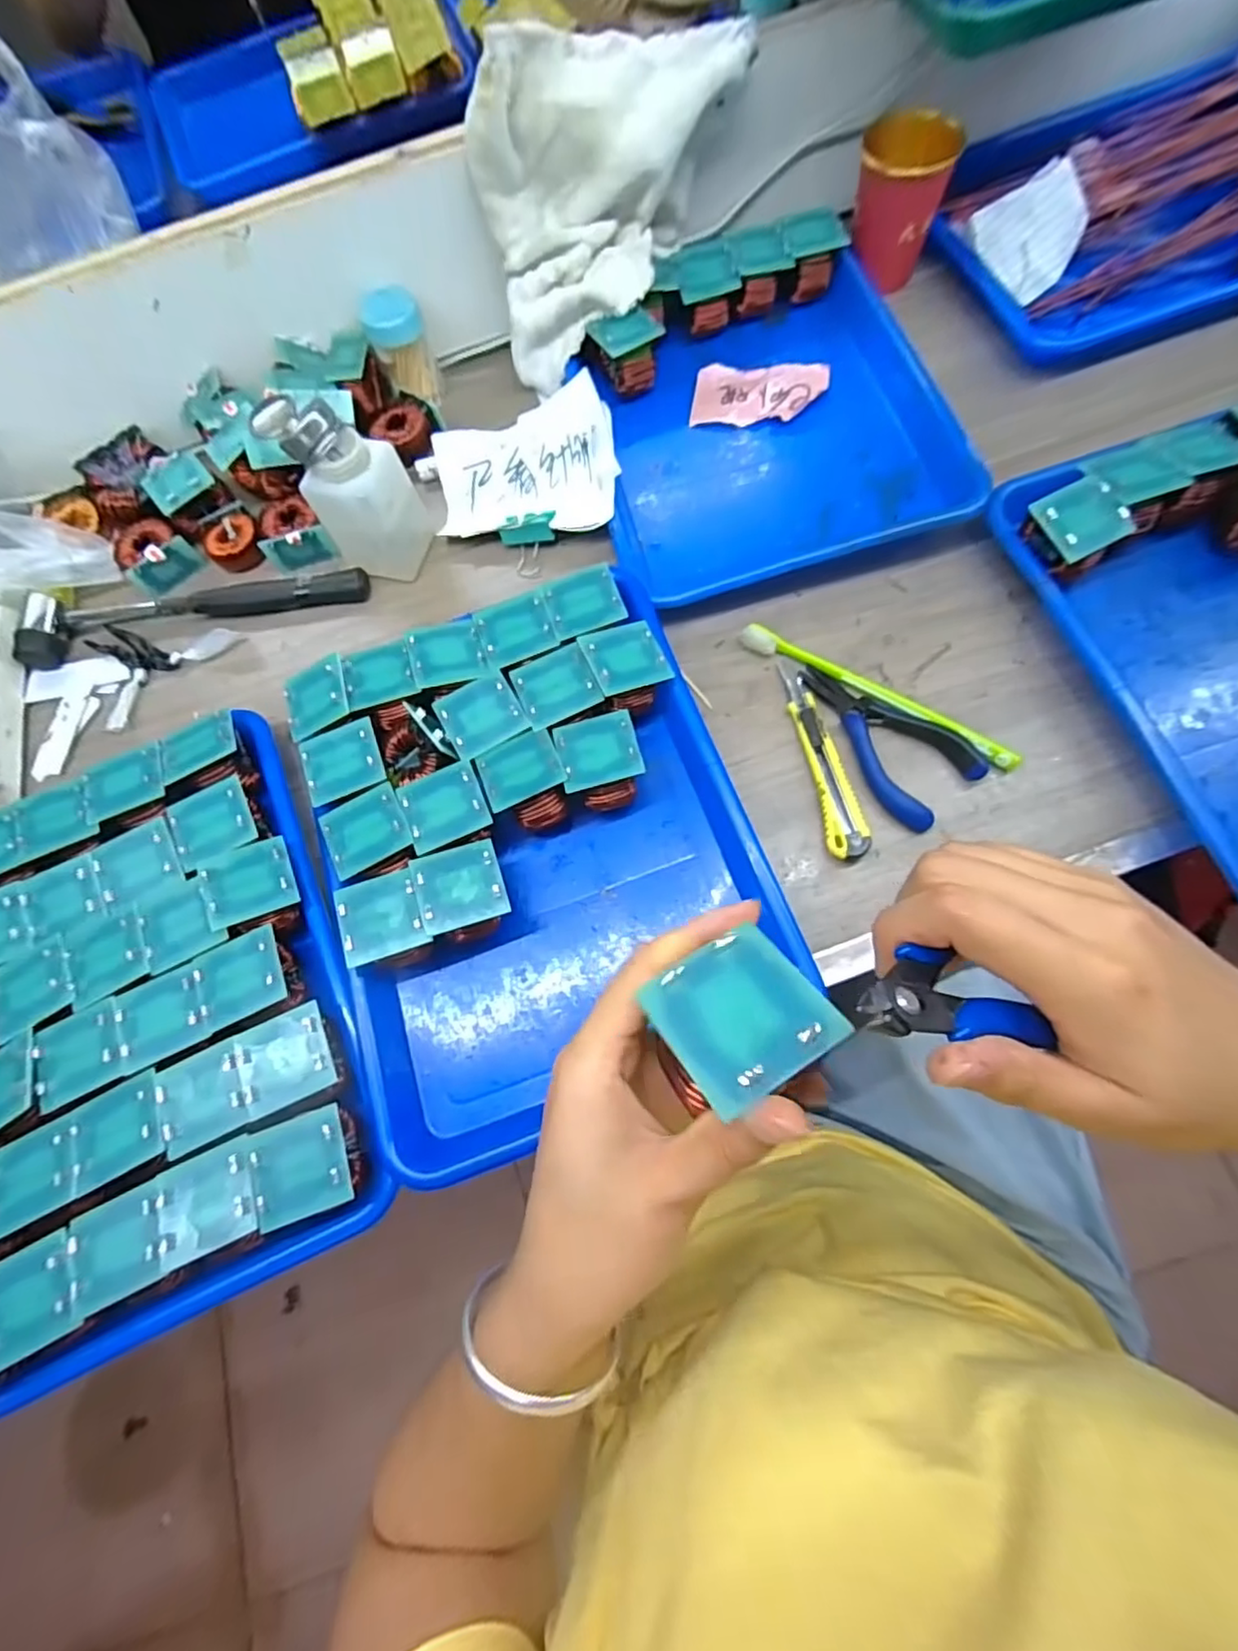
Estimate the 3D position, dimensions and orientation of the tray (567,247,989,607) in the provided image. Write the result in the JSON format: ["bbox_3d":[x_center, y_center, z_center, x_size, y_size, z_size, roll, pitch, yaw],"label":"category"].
[{"bbox_3d":[0.104,-0.300,0.468,0.251,0.036,0.281,-14,71,1],"label":"tray"}]

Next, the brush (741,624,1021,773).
[{"bbox_3d":[0.161,-0.084,0.394,0.186,0.014,0.015,31,78,15],"label":"brush"}]

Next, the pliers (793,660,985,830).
[{"bbox_3d":[0.162,-0.058,0.384,0.059,0.015,0.121,-37,72,-7],"label":"pliers"}]

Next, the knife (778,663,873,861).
[{"bbox_3d":[0.128,-0.042,0.387,0.024,0.011,0.132,-11,71,2],"label":"knife"}]

